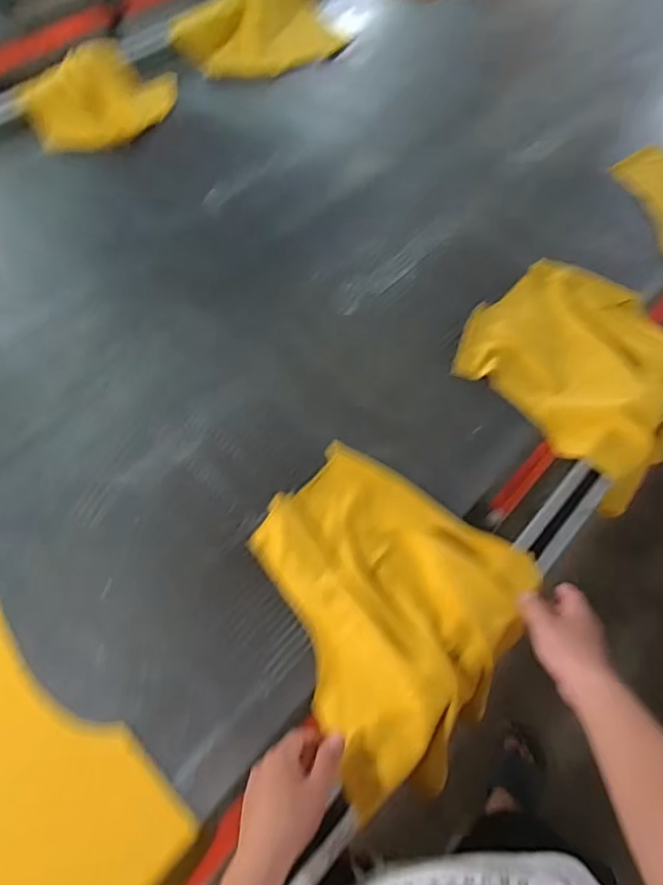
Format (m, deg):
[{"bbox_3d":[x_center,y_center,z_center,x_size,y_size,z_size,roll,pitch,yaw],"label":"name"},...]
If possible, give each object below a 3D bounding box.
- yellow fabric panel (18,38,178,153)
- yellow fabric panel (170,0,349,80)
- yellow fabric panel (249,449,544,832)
[{"bbox_3d":[-0.494,-0.723,1.166,0.272,0.053,0.307,30,65,15],"label":"yellow fabric panel"},{"bbox_3d":[-0.149,-0.989,1.322,0.403,0.080,0.265,-35,67,-18],"label":"yellow fabric panel"},{"bbox_3d":[0.043,0.197,0.696,0.334,0.048,0.338,33,66,16],"label":"yellow fabric panel"}]

